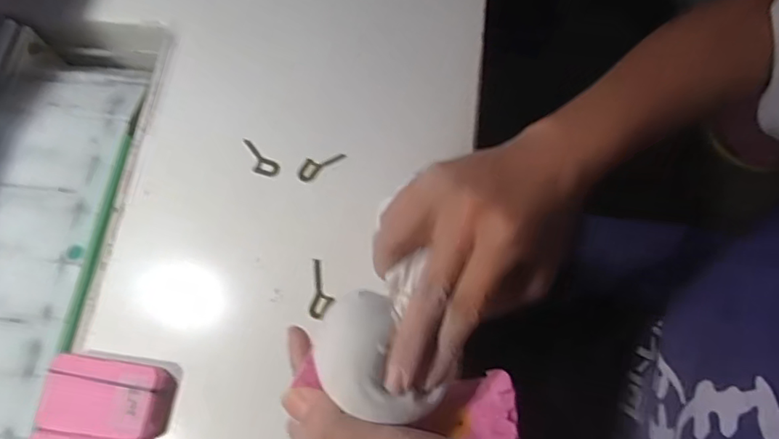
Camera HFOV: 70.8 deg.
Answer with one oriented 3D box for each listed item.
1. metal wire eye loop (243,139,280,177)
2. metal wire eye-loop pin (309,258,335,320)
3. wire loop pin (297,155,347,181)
[{"bbox_3d":[-0.101,-0.045,0.415,0.038,0.008,0.016,37,76,13],"label":"metal wire eye loop"},{"bbox_3d":[-0.046,0.048,0.378,0.015,0.005,0.040,1,71,2],"label":"metal wire eye-loop pin"},{"bbox_3d":[-0.053,-0.043,0.412,0.038,0.004,0.015,-35,73,-10],"label":"wire loop pin"}]

